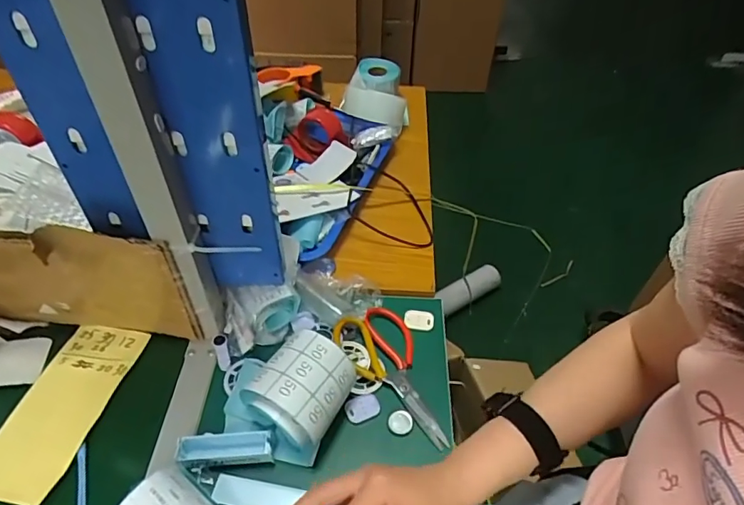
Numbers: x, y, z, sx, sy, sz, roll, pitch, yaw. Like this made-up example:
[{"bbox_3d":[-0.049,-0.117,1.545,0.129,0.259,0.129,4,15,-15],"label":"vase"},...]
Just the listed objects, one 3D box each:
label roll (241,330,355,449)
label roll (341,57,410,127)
[{"bbox_3d":[-0.078,0.158,0.567,0.097,0.081,0.107,27,52,22],"label":"label roll"},{"bbox_3d":[0.013,-0.327,1.014,0.130,0.082,0.140,8,47,5],"label":"label roll"}]

